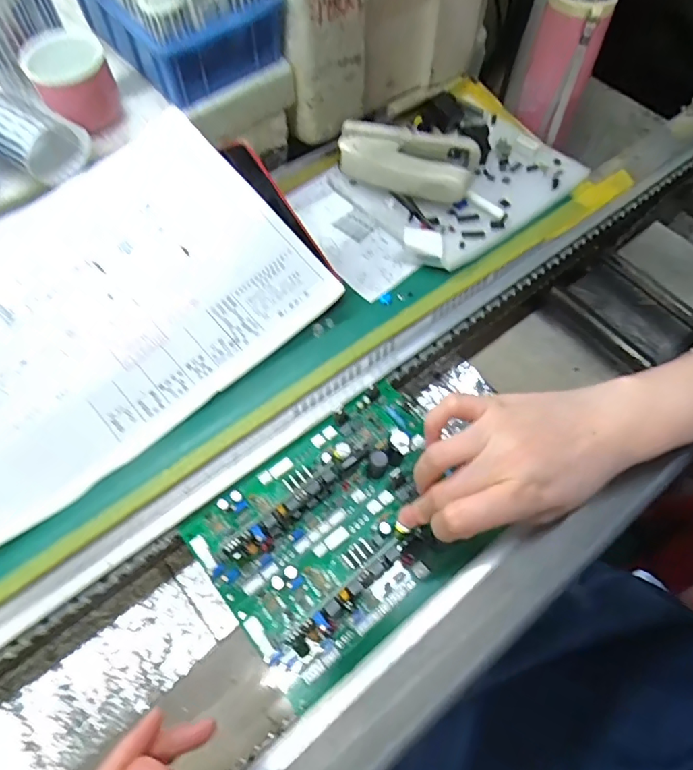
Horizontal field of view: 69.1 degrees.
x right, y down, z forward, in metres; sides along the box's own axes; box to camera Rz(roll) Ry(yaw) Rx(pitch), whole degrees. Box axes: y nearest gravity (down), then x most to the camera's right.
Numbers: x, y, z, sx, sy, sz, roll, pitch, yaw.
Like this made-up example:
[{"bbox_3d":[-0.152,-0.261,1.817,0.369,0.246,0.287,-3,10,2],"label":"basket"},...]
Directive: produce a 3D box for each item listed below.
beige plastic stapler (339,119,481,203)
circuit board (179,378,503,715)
[{"bbox_3d":[0.051,-0.191,0.437,0.117,0.036,0.052,16,62,5],"label":"beige plastic stapler"},{"bbox_3d":[0.000,0.084,0.319,0.172,0.036,0.131,-33,69,-19],"label":"circuit board"}]

